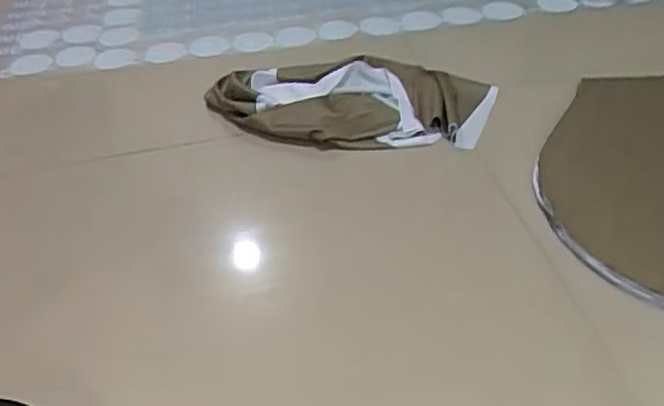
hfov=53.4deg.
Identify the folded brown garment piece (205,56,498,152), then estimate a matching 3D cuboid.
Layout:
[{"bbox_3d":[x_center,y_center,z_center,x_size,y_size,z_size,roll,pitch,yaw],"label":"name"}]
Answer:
[{"bbox_3d":[0.023,-0.141,0.879,0.358,0.040,0.183,1,42,7],"label":"folded brown garment piece"}]

